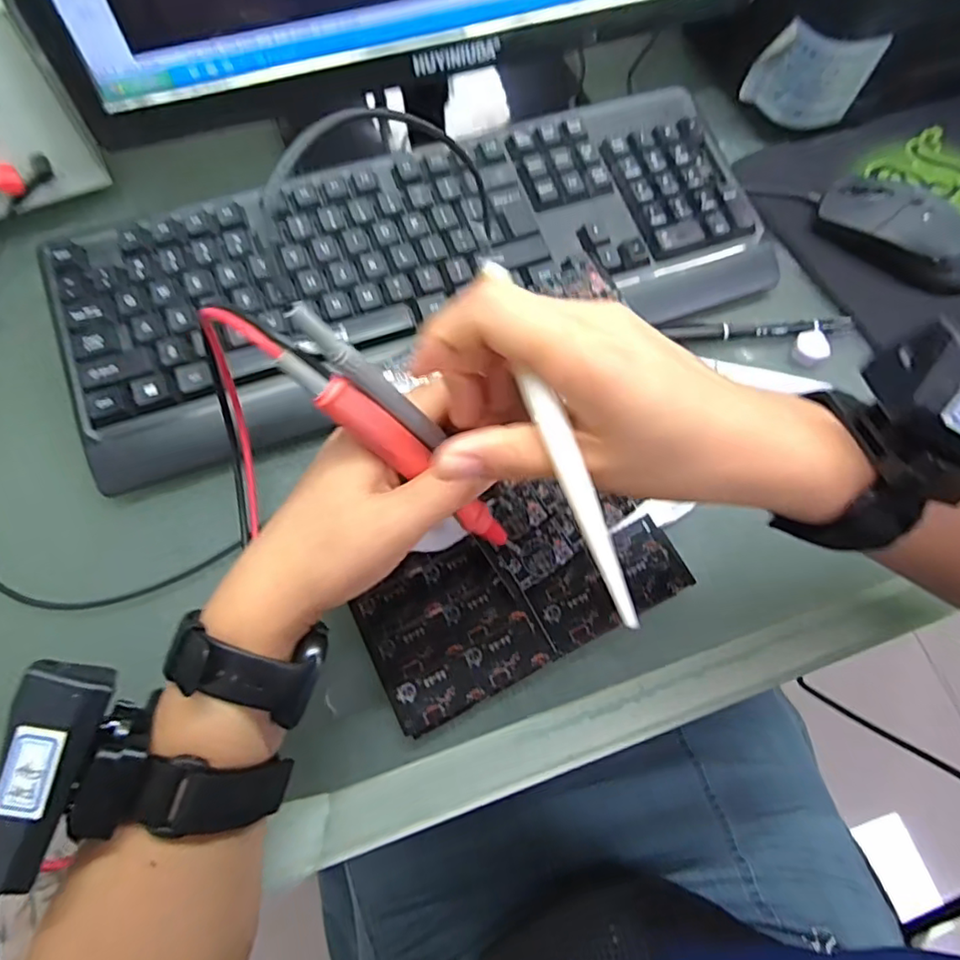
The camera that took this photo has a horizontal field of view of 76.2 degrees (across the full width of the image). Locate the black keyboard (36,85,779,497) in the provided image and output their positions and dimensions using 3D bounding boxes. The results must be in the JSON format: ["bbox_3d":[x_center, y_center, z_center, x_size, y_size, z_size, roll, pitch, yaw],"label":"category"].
[{"bbox_3d":[-0.028,-0.134,0.385,0.437,0.039,0.162,-19,70,-10],"label":"black keyboard"}]

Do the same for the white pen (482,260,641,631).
[{"bbox_3d":[0.036,0.007,0.214,0.009,0.004,0.093,-21,85,-11],"label":"white pen"}]

